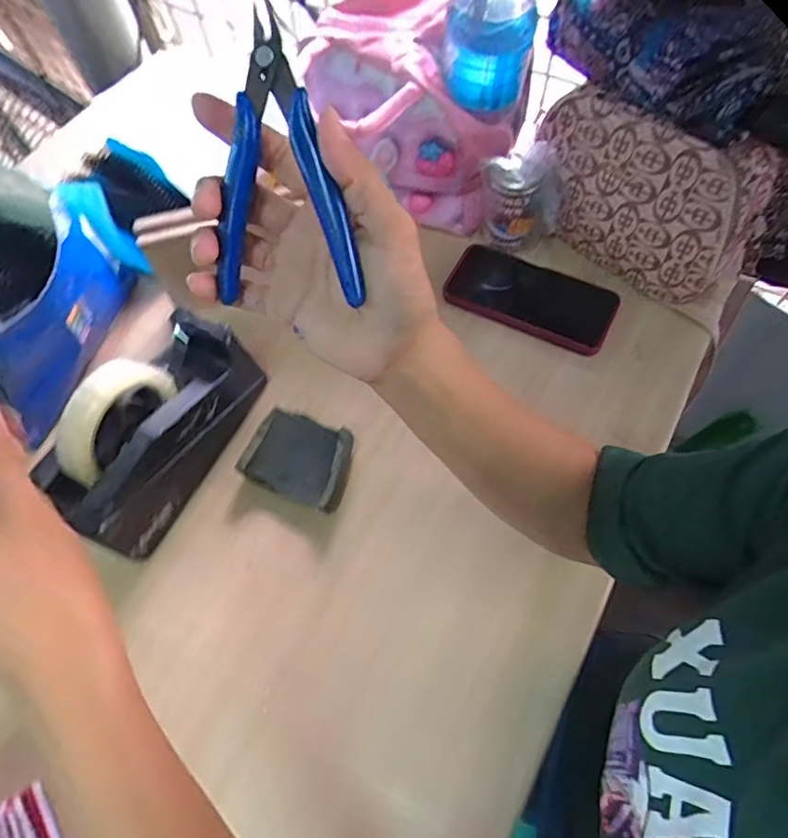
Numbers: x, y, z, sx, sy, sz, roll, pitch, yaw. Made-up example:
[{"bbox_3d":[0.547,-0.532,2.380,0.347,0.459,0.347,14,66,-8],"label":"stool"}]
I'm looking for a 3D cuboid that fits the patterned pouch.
[{"bbox_3d":[0.230,-0.210,0.518,0.193,0.142,0.048,37,59,21],"label":"patterned pouch"}]

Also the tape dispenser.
[{"bbox_3d":[-0.195,0.006,0.449,0.073,0.125,0.196,23,67,13],"label":"tape dispenser"}]

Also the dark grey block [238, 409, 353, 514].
[{"bbox_3d":[-0.080,0.034,0.479,0.092,0.029,0.067,22,67,12],"label":"dark grey block"}]

